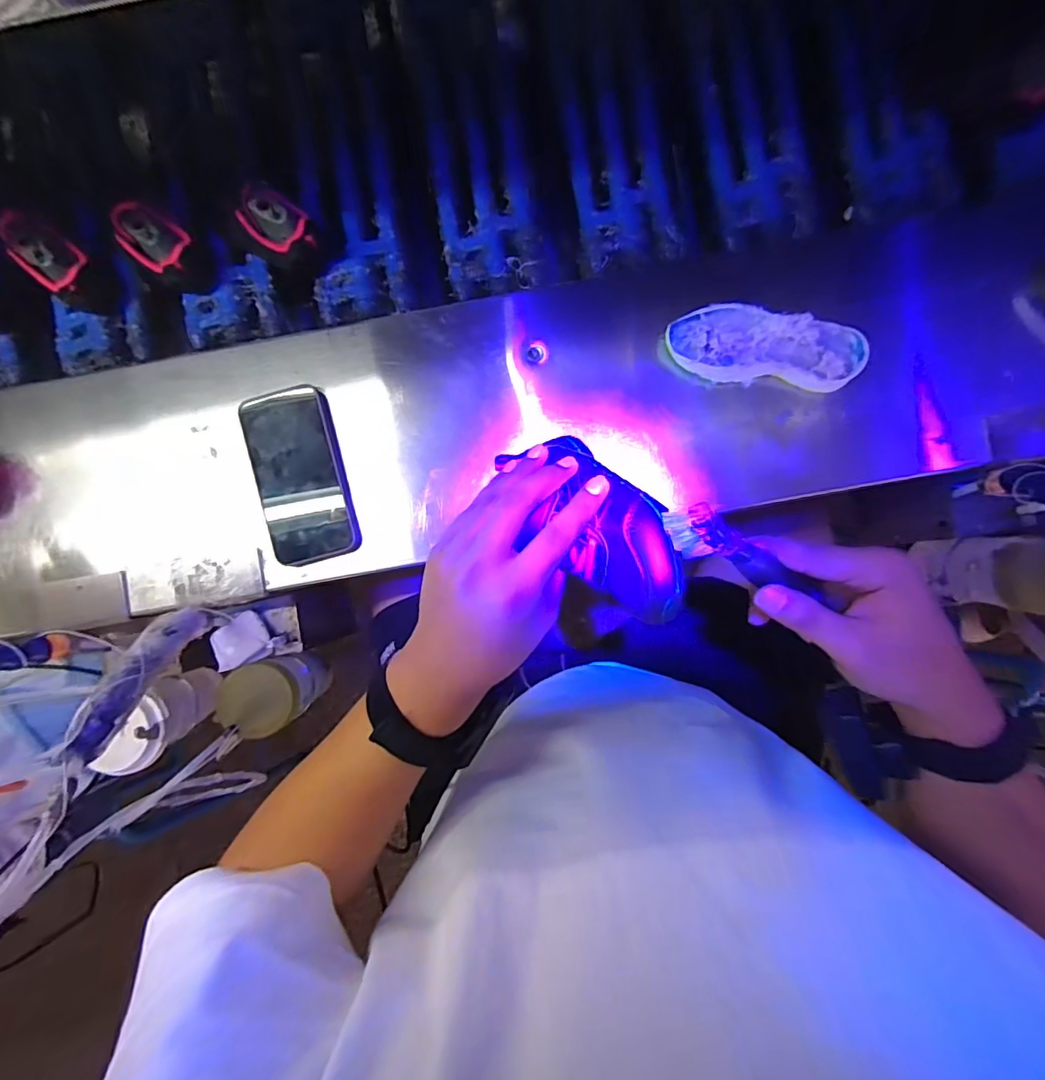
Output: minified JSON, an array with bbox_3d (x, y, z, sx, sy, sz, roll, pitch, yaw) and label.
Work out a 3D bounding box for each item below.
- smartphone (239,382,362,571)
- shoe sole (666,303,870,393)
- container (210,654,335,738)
[{"bbox_3d":[-0.209,-0.060,0.478,0.078,0.019,0.160,-15,88,-1],"label":"smartphone"},{"bbox_3d":[0.221,-0.178,0.456,0.169,0.029,0.067,8,88,0],"label":"shoe sole"},{"bbox_3d":[-0.267,0.163,0.551,0.073,0.098,0.071,0,88,0],"label":"container"}]

